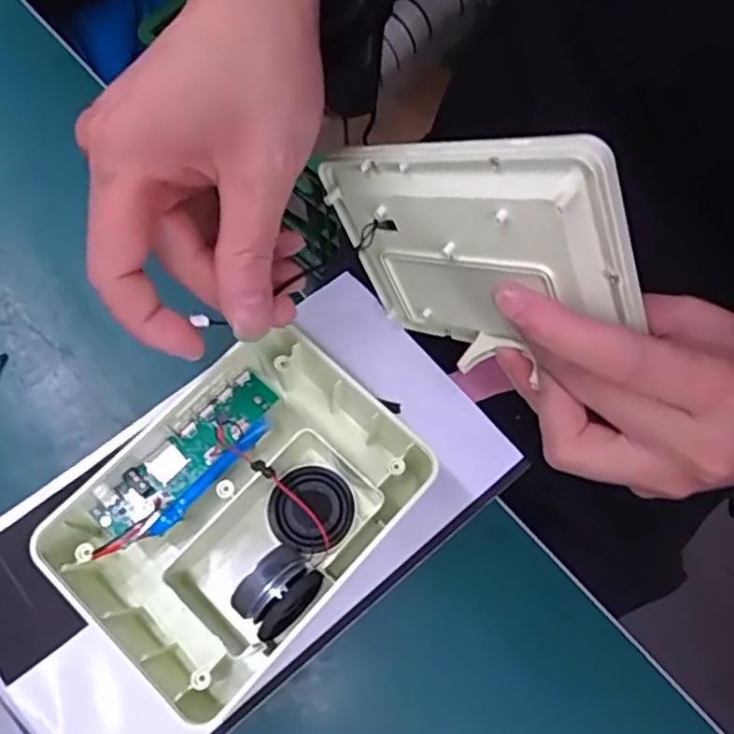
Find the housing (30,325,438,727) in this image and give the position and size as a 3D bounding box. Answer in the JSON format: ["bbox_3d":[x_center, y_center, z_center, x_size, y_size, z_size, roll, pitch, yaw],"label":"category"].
[{"bbox_3d":[-0.055,0.062,0.305,0.157,0.038,0.110,-43,76,-13],"label":"housing"}]

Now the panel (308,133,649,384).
[{"bbox_3d":[0.042,-0.044,0.279,0.131,0.094,0.014,14,51,42],"label":"panel"}]

